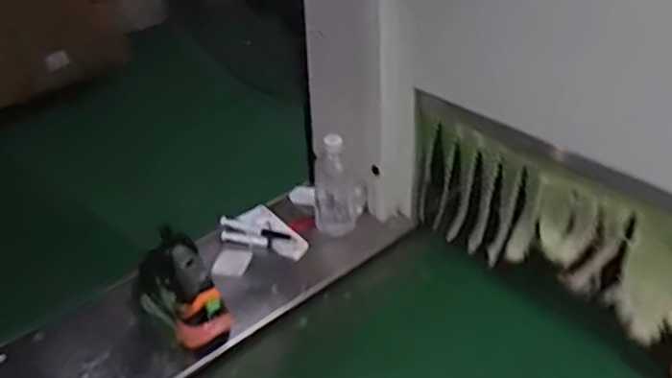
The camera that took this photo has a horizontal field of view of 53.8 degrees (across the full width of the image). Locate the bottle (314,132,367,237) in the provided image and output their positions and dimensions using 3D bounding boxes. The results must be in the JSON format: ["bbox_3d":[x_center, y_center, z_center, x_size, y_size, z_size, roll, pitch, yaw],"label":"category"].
[{"bbox_3d":[0.003,-0.003,1.101,0.084,0.174,0.064,0,36,5],"label":"bottle"}]

